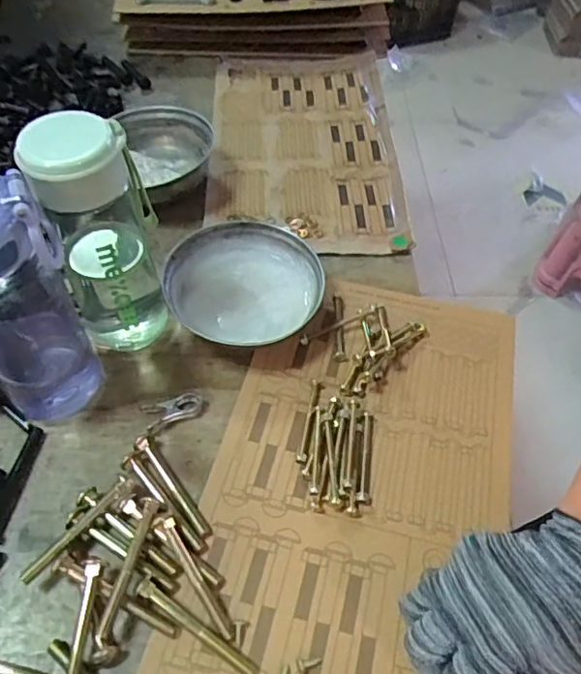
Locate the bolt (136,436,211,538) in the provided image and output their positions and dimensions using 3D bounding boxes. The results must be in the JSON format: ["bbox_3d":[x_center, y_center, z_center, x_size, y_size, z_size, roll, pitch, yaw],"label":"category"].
[{"bbox_3d":[-0.091,0.113,0.437,0.009,0.012,0.096,-33,61,-24],"label":"bolt"}]

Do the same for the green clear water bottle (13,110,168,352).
[{"bbox_3d":[-0.146,-0.068,0.451,0.069,0.198,0.064,-25,59,-20],"label":"green clear water bottle"}]

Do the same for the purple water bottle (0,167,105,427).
[{"bbox_3d":[-0.196,-0.023,0.414,0.087,0.213,0.068,-32,60,-20],"label":"purple water bottle"}]

